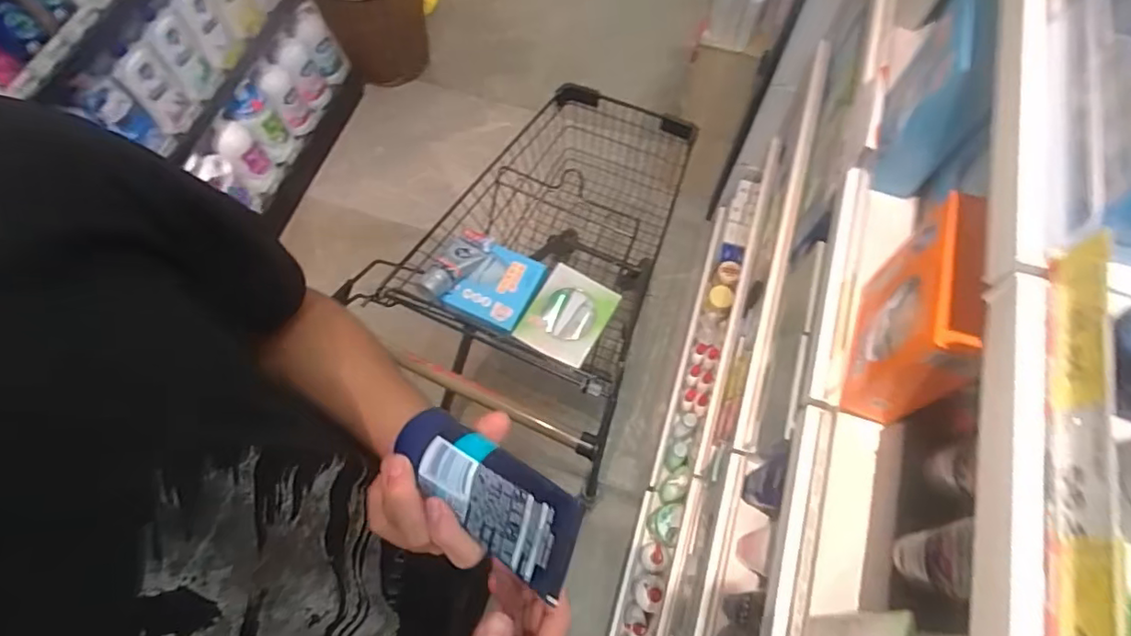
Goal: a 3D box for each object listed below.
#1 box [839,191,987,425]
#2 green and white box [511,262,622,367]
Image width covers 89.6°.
[{"bbox_3d":[0.312,-0.003,0.506,0.048,0.190,0.143,14,68,6],"label":"box"},{"bbox_3d":[0.003,-0.004,1.020,0.134,0.035,0.157,28,70,12],"label":"green and white box"}]

